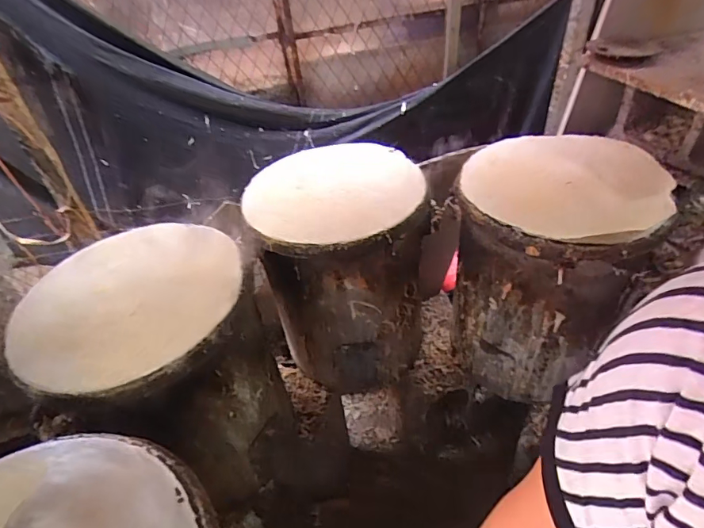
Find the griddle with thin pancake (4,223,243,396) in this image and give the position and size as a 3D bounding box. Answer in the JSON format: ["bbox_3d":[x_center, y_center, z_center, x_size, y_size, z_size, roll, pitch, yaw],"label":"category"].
[{"bbox_3d":[-0.365,0.045,0.725,0.340,0.022,0.341,-1,42,6],"label":"griddle with thin pancake"}]

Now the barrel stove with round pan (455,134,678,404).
[{"bbox_3d":[0.418,0.008,1.010,0.361,0.469,0.372,14,45,21],"label":"barrel stove with round pan"}]

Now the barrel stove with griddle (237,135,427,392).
[{"bbox_3d":[-0.022,0.013,1.061,0.330,0.470,0.341,-10,41,-5],"label":"barrel stove with griddle"}]

